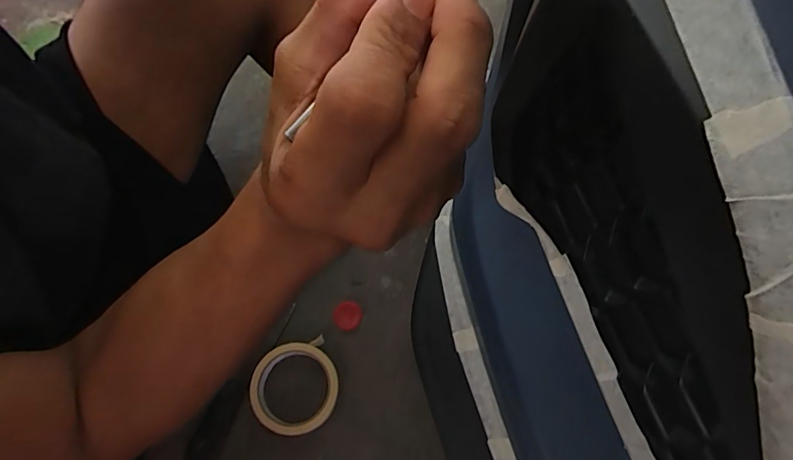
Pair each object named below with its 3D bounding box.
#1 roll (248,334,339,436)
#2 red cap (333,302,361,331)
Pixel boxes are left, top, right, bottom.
[{"bbox_3d":[-0.116,0.181,0.532,0.099,0.019,0.096,0,67,1],"label":"roll"},{"bbox_3d":[-0.059,0.104,0.567,0.033,0.008,0.035,0,67,1],"label":"red cap"}]

